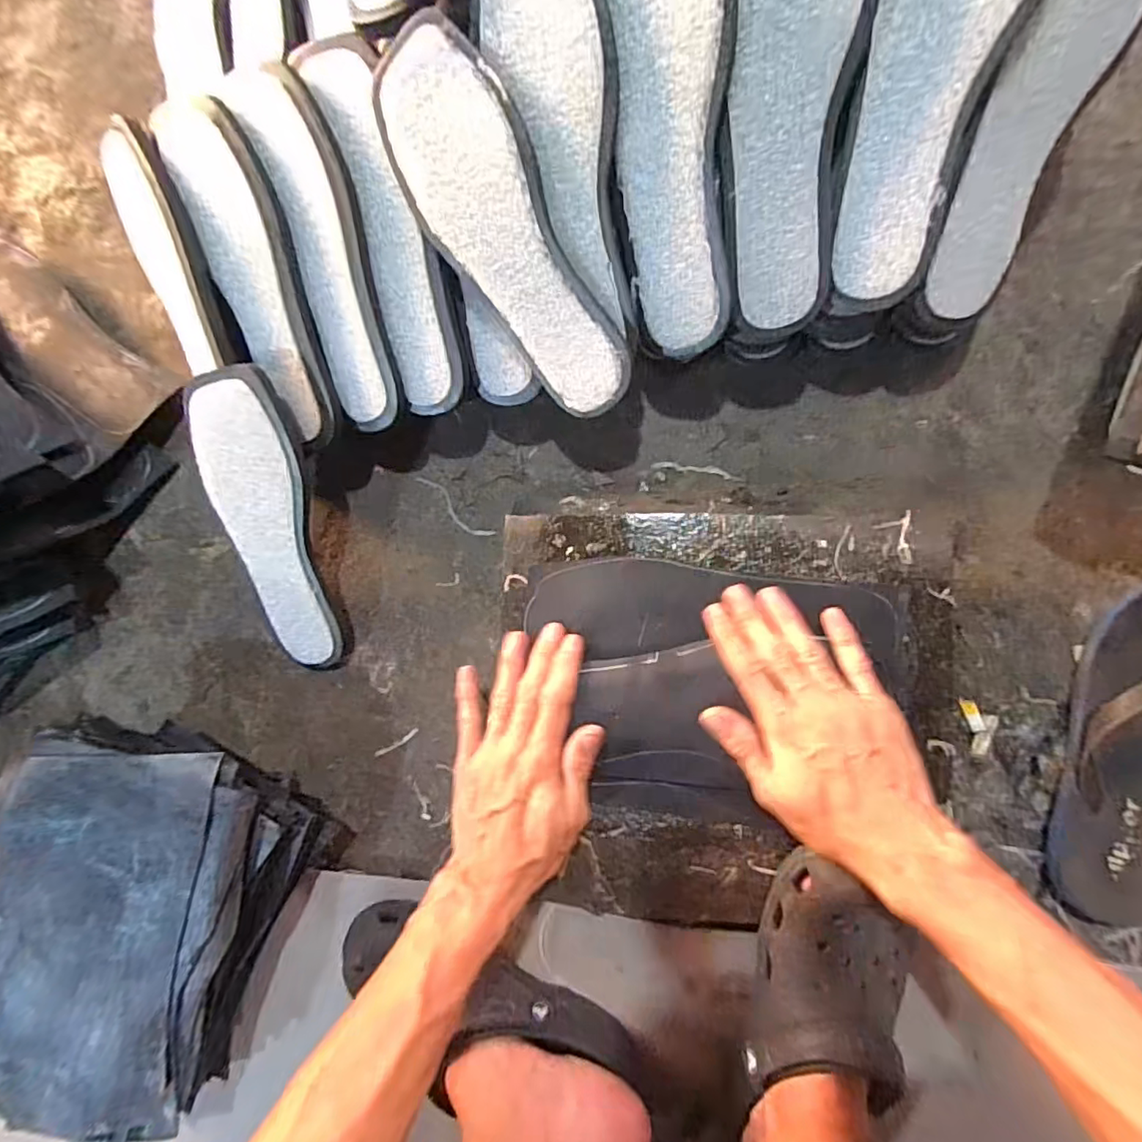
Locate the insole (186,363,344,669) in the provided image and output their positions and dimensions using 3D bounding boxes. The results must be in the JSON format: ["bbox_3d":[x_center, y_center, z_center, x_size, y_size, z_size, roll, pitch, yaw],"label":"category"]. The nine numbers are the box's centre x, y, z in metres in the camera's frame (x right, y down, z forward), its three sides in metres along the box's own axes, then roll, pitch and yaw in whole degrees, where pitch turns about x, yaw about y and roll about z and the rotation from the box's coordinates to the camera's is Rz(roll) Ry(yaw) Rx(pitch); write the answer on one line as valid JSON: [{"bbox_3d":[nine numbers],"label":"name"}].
[{"bbox_3d":[-0.251,-0.034,0.479,0.078,0.020,0.252,-3,113,1],"label":"insole"}]

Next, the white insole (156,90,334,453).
[{"bbox_3d":[-0.238,-0.222,0.438,0.070,0.022,0.238,-13,108,8],"label":"white insole"}]

